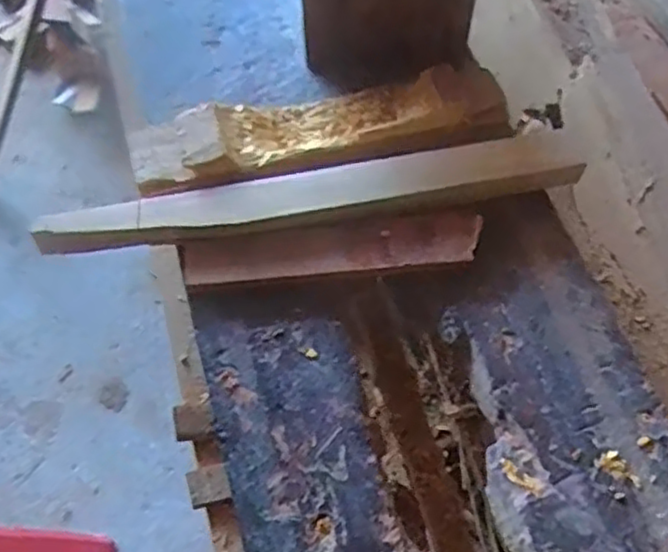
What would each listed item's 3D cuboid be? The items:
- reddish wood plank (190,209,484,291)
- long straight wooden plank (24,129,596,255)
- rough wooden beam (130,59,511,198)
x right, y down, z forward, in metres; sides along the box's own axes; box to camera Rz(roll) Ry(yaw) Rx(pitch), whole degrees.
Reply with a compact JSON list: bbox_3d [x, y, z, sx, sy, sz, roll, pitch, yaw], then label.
[{"bbox_3d":[-0.002,-0.025,0.700,0.286,0.025,0.060,-6,63,-3],"label":"reddish wood plank"},{"bbox_3d":[-0.022,-0.080,0.727,0.557,0.041,0.062,-9,63,-5],"label":"long straight wooden plank"},{"bbox_3d":[-0.014,-0.157,0.765,0.400,0.051,0.107,-10,63,-5],"label":"rough wooden beam"}]

